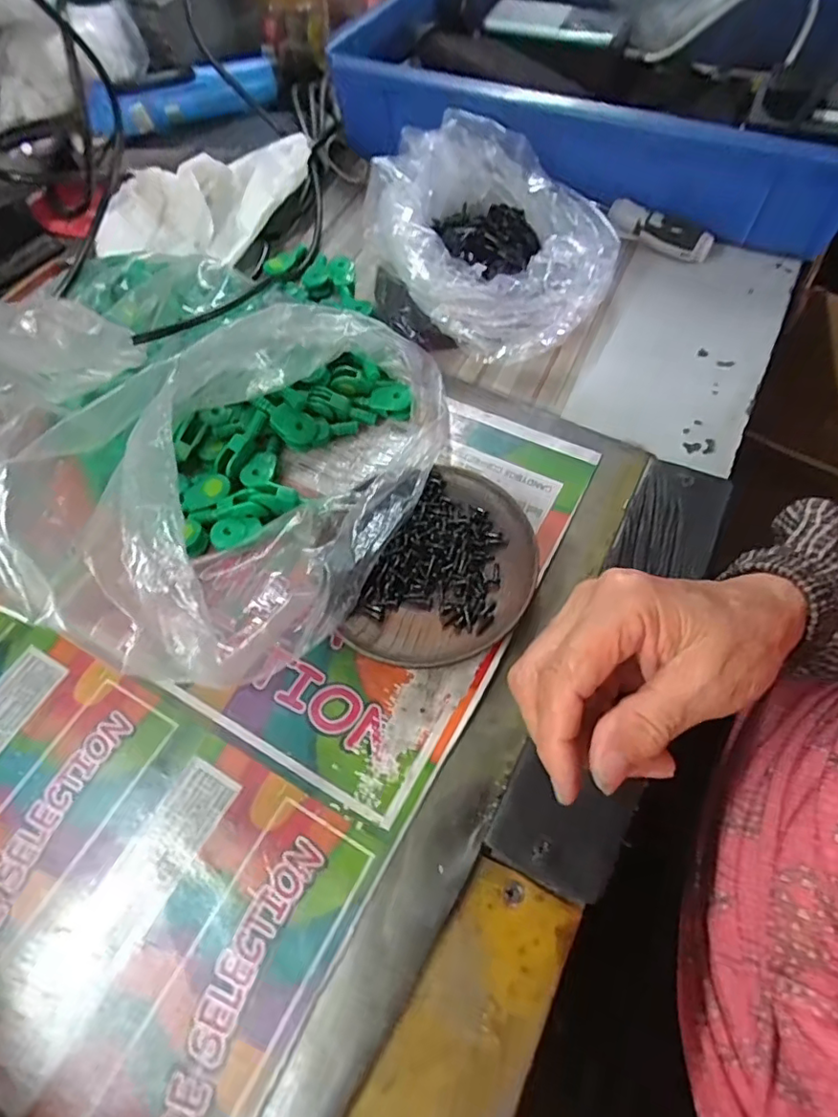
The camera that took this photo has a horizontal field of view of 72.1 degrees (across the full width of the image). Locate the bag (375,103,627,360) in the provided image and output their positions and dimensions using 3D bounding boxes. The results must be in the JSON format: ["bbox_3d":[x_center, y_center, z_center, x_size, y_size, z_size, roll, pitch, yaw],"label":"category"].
[{"bbox_3d":[0.050,-0.224,0.397,0.166,0.056,0.172,26,66,16],"label":"bag"}]

